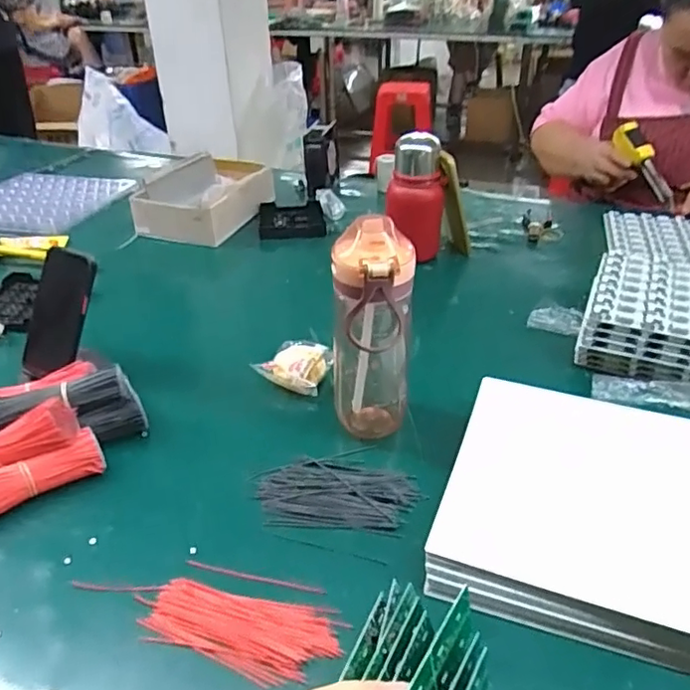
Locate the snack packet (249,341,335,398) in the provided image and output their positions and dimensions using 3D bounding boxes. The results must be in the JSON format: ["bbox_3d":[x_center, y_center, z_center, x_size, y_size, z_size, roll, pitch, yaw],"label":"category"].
[{"bbox_3d":[-0.057,0.022,0.682,0.071,0.032,0.061,15,37,21],"label":"snack packet"}]

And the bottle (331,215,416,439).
[{"bbox_3d":[0.024,-0.009,0.558,0.070,0.210,0.076,-1,34,0],"label":"bottle"}]

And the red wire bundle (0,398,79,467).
[{"bbox_3d":[-0.307,0.089,0.534,0.124,0.034,0.039,-18,38,-24],"label":"red wire bundle"}]

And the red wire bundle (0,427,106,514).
[{"bbox_3d":[-0.281,0.120,0.538,0.119,0.036,0.037,-24,40,-30],"label":"red wire bundle"}]

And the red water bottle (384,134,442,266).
[{"bbox_3d":[0.103,-0.217,0.889,0.084,0.168,0.065,13,36,19],"label":"red water bottle"}]

